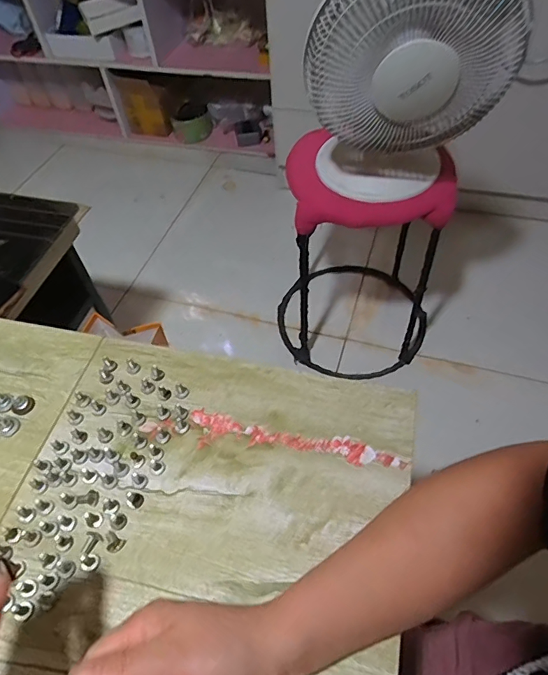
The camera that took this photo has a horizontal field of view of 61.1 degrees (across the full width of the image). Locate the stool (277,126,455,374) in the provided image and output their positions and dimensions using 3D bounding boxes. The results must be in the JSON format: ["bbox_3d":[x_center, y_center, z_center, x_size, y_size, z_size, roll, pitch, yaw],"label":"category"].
[{"bbox_3d":[0.190,-0.187,0.996,0.346,0.487,0.338,21,57,18],"label":"stool"}]

